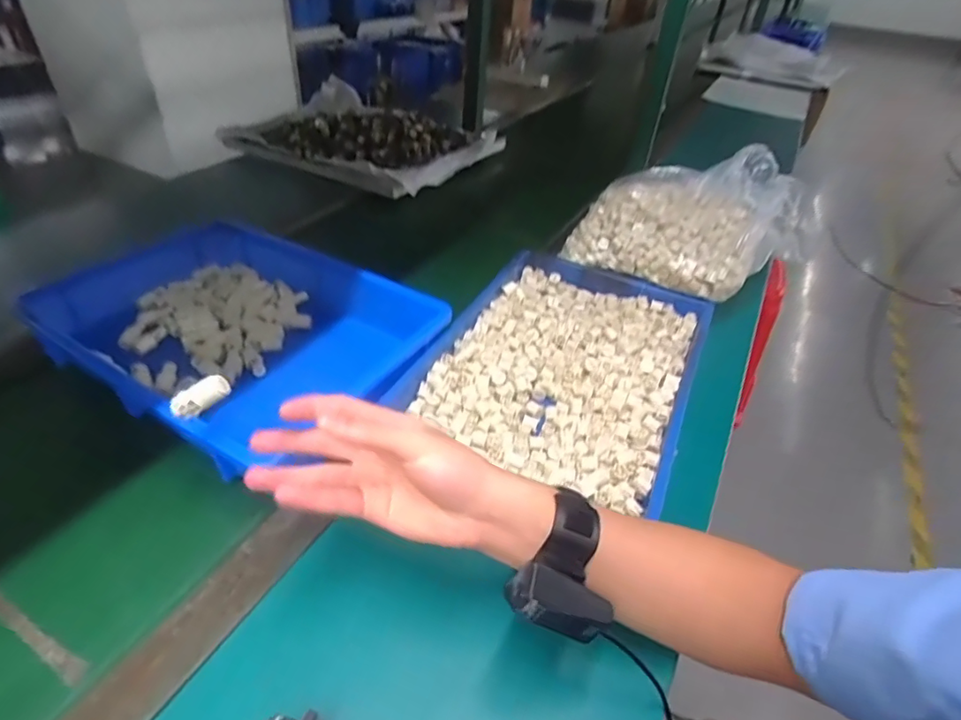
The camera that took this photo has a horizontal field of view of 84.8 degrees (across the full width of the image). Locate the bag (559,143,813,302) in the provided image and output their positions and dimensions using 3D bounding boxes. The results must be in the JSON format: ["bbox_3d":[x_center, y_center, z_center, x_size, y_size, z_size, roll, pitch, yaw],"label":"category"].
[{"bbox_3d":[0.315,-0.198,0.786,0.307,0.158,0.223,26,44,23],"label":"bag"}]

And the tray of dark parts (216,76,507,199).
[{"bbox_3d":[-0.282,-0.520,1.207,0.558,0.079,0.376,22,42,19],"label":"tray of dark parts"}]

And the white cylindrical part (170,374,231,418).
[{"bbox_3d":[-0.219,0.029,0.411,0.044,0.015,0.015,-31,52,-13],"label":"white cylindrical part"}]

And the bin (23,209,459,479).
[{"bbox_3d":[-0.289,-0.043,0.631,0.430,0.070,0.292,24,45,19],"label":"bin"}]

